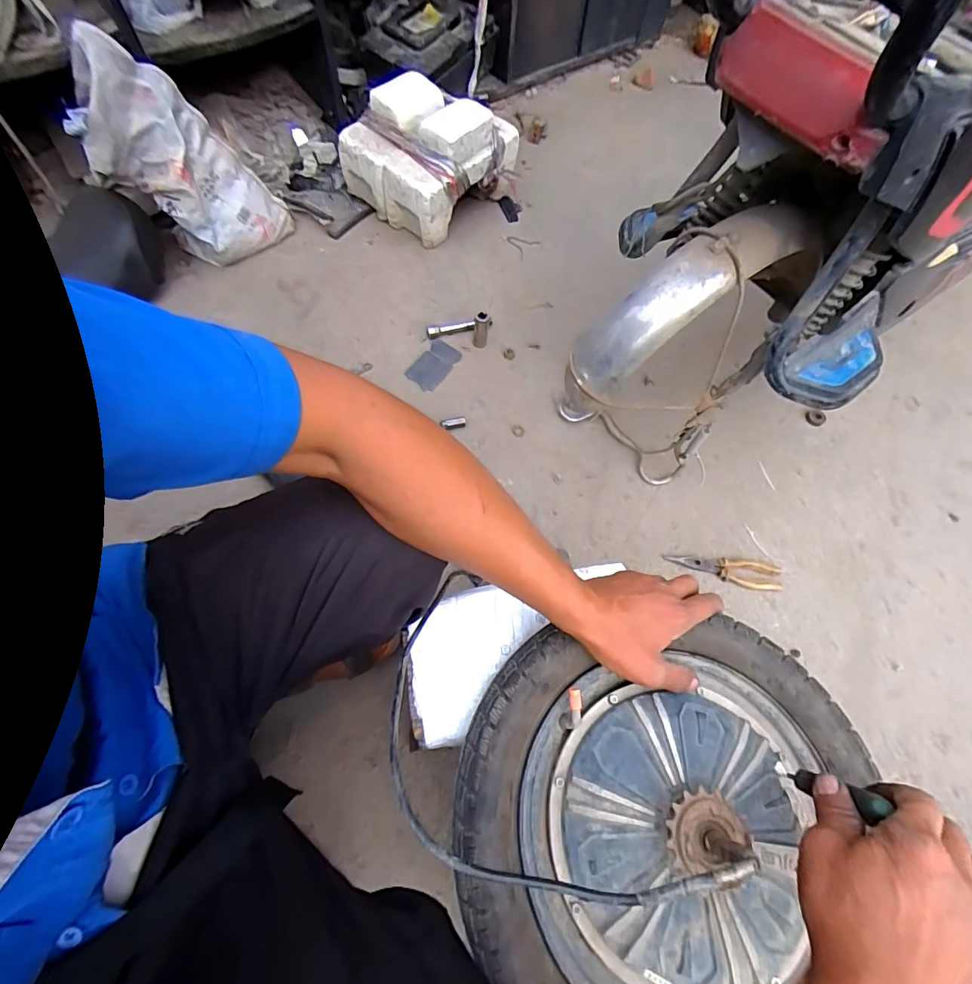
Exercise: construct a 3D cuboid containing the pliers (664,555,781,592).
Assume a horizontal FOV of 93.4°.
[{"bbox_3d":[0.424,0.141,0.822,0.203,0.010,0.050,7,65,3],"label":"pliers"}]

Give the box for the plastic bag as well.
[{"bbox_3d":[-0.592,-0.646,0.902,0.288,0.361,0.136,-26,68,-12],"label":"plastic bag"}]

